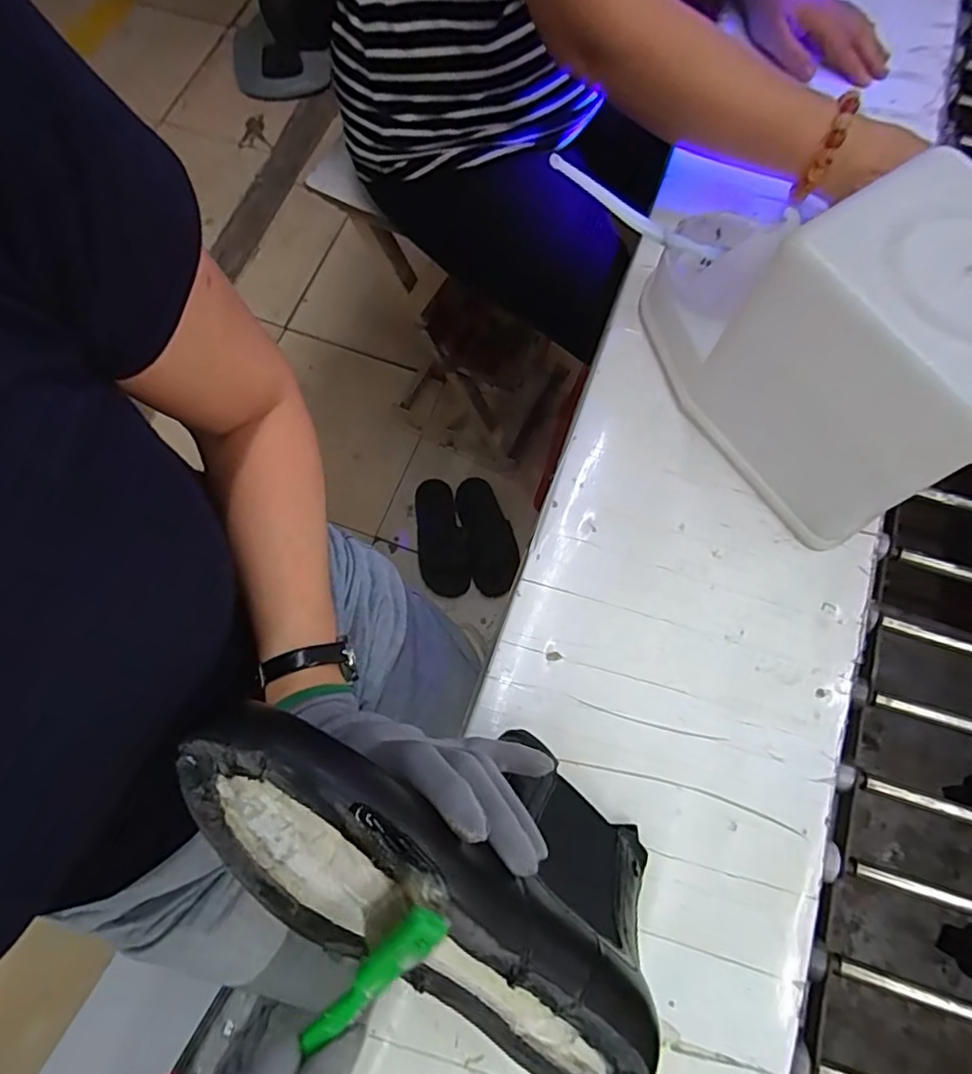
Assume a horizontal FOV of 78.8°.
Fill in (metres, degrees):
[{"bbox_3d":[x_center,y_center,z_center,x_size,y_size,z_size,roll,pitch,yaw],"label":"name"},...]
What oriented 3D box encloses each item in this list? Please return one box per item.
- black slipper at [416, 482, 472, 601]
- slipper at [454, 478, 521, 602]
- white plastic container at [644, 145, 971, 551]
[{"bbox_3d":[-0.091,0.001,1.227,0.095,0.035,0.239,-12,77,10],"label":"black slipper"},{"bbox_3d":[0.002,-0.003,1.216,0.099,0.060,0.242,-15,72,-4],"label":"slipper"},{"bbox_3d":[0.241,-0.104,0.371,0.132,0.163,0.147,-33,75,-11],"label":"white plastic container"}]

